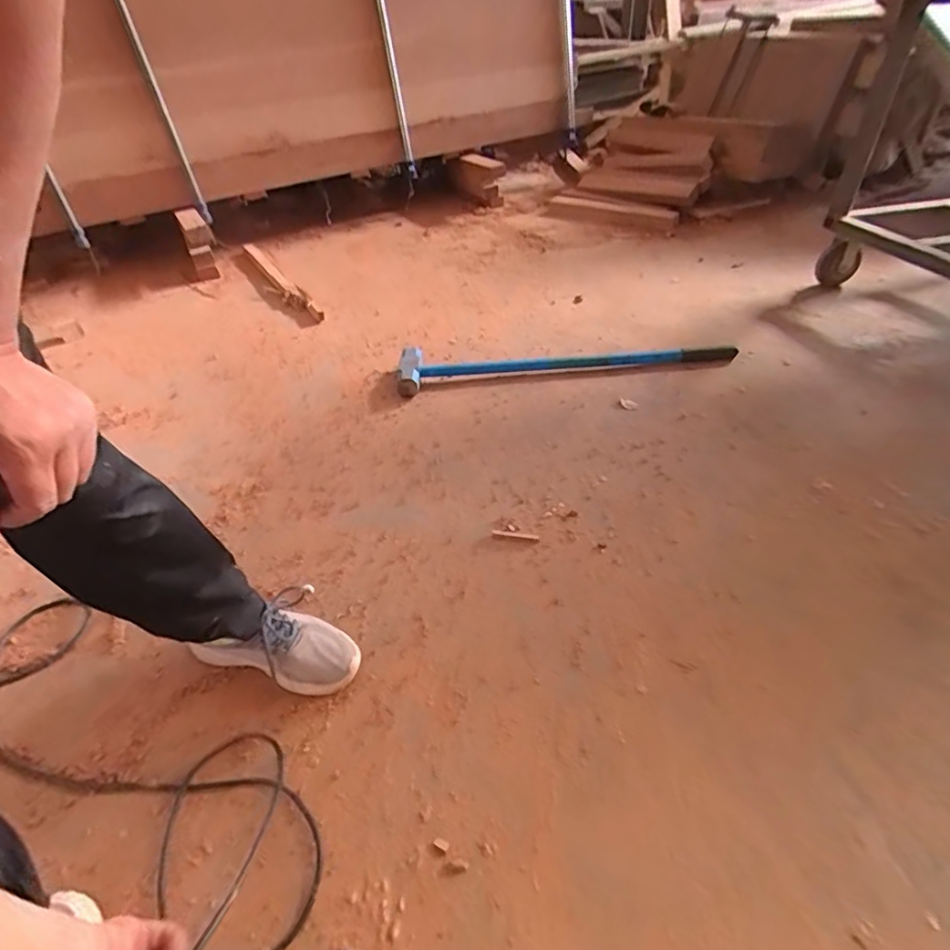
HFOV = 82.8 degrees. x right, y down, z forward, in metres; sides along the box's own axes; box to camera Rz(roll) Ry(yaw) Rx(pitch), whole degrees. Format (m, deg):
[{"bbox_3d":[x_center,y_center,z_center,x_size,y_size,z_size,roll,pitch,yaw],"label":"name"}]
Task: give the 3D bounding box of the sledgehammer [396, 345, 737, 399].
[{"bbox_3d":[0.235,-0.290,1.347,0.855,0.055,0.133,-4,42,-1],"label":"sledgehammer"}]

